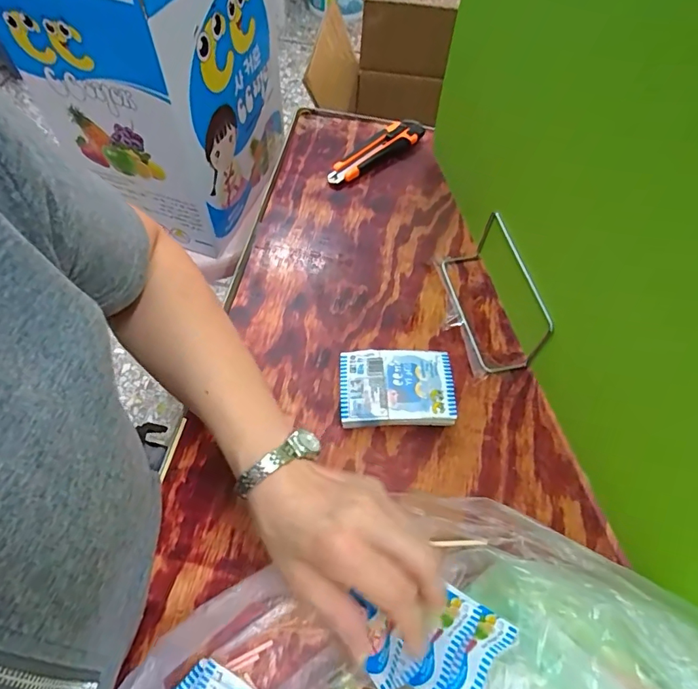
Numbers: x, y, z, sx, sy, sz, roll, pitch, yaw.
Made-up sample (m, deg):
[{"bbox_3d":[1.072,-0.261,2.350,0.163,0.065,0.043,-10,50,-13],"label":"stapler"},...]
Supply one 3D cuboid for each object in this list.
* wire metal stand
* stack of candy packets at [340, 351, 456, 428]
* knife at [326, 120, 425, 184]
[{"bbox_3d":[0.146,-0.057,0.480,0.057,0.077,0.156,-9,61,-7],"label":"wire metal stand"},{"bbox_3d":[0.044,0.044,0.447,0.104,0.031,0.068,2,61,-1],"label":"stack of candy packets"},{"bbox_3d":[0.037,-0.255,0.619,0.047,0.018,0.151,39,66,18],"label":"knife"}]

